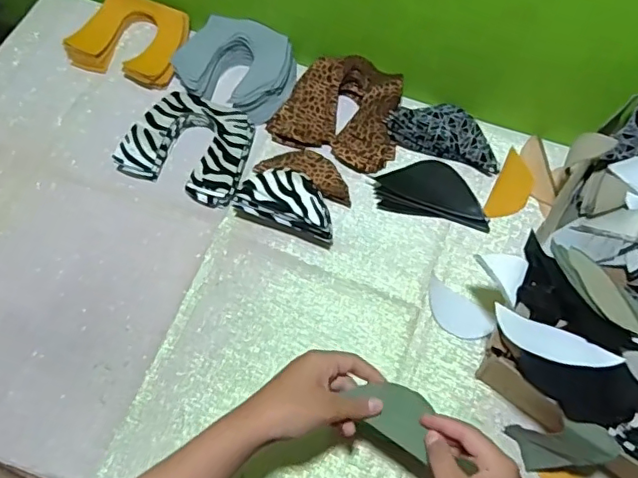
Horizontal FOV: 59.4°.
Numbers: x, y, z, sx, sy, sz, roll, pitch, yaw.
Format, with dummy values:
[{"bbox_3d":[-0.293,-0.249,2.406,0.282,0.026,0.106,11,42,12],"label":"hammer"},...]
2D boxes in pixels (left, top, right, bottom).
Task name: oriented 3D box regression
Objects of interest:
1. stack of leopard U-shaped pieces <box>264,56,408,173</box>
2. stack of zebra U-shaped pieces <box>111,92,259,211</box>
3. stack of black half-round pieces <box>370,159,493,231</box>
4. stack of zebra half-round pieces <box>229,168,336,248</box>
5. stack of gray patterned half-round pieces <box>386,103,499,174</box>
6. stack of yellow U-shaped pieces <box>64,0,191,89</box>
[{"bbox_3d":[0.032,-0.174,0.727,0.156,0.039,0.134,22,67,11],"label":"stack of leopard U-shaped pieces"},{"bbox_3d":[-0.164,-0.121,0.725,0.161,0.031,0.135,19,67,9],"label":"stack of zebra U-shaped pieces"},{"bbox_3d":[0.144,-0.065,0.698,0.139,0.016,0.084,13,66,7],"label":"stack of black half-round pieces"},{"bbox_3d":[-0.035,-0.041,0.667,0.120,0.062,0.060,22,67,10],"label":"stack of zebra half-round pieces"},{"bbox_3d":[0.165,-0.141,0.724,0.144,0.025,0.073,19,67,9],"label":"stack of gray patterned half-round pieces"},{"bbox_3d":[-0.269,-0.286,0.800,0.163,0.036,0.126,19,67,9],"label":"stack of yellow U-shaped pieces"}]

